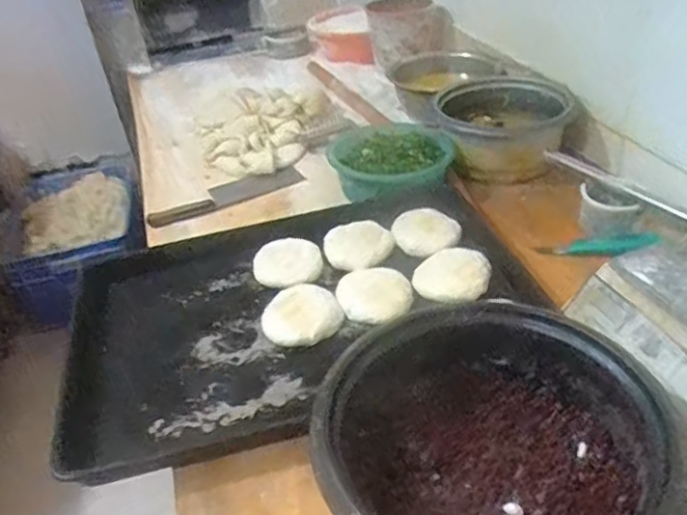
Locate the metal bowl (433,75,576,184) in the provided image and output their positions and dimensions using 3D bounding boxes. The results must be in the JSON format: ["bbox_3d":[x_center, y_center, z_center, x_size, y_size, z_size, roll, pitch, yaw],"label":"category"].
[{"bbox_3d":[0.284,-0.220,1.103,0.217,0.086,0.258,-6,35,1],"label":"metal bowl"}]

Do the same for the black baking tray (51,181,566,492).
[{"bbox_3d":[-0.060,0.067,0.851,0.604,0.065,0.429,-16,36,-5],"label":"black baking tray"}]

